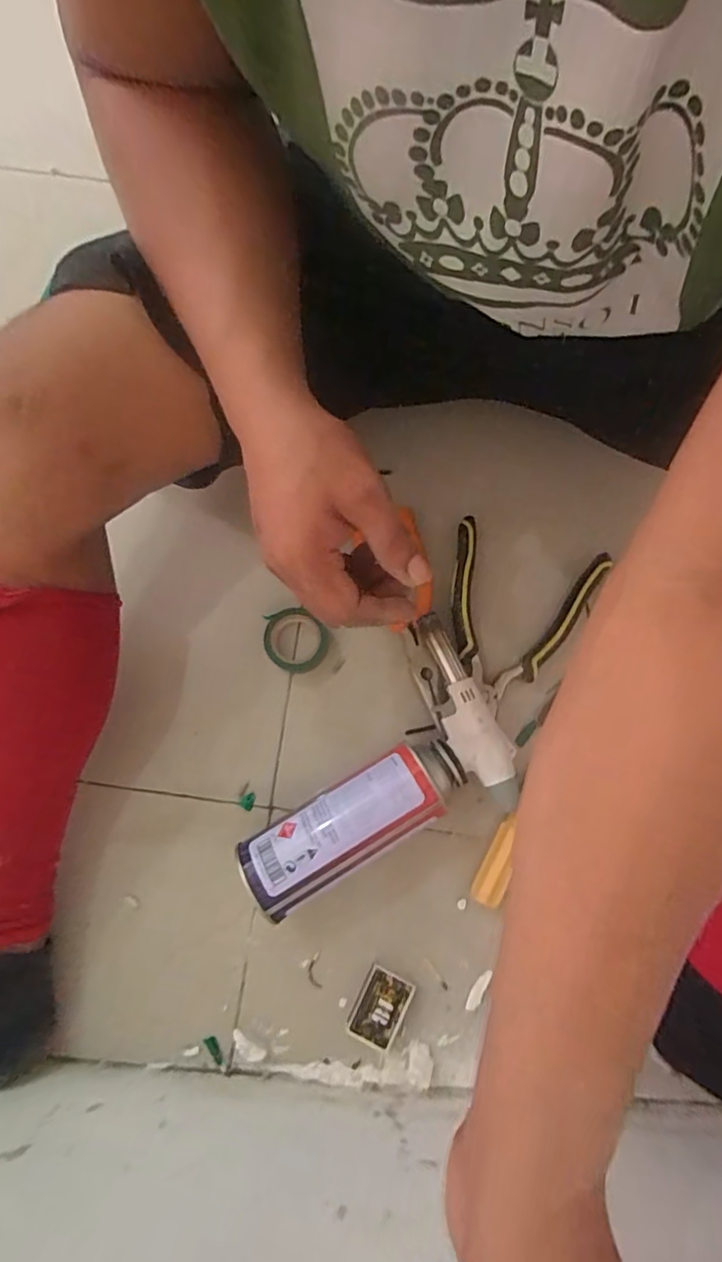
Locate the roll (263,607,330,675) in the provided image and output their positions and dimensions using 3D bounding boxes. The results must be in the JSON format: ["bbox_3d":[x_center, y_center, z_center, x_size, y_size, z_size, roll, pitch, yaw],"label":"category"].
[{"bbox_3d":[-0.061,0.006,0.494,0.052,0.025,0.063,-41,82,-8],"label":"roll"}]

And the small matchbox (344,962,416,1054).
[{"bbox_3d":[0.015,0.299,0.443,0.037,0.014,0.054,26,79,5],"label":"small matchbox"}]

